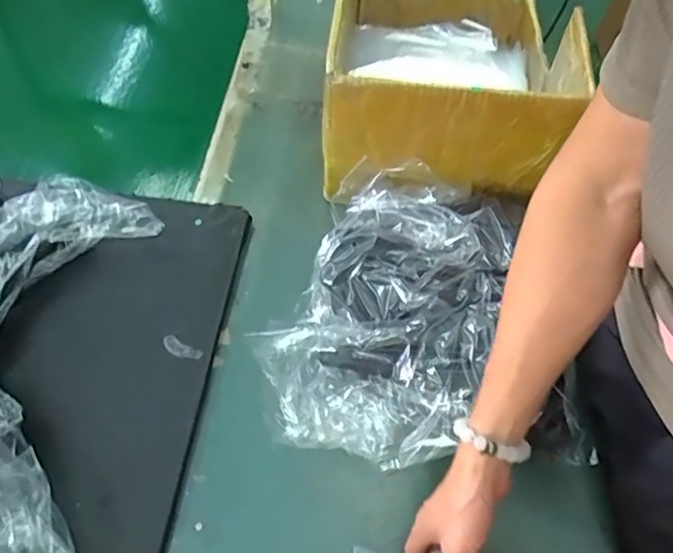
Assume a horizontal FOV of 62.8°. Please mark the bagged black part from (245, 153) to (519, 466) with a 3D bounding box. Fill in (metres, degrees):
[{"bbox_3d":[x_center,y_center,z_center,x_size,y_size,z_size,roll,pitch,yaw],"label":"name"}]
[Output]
[{"bbox_3d":[0.073,0.034,0.642,0.242,0.098,0.356,23,59,11],"label":"bagged black part"}]

